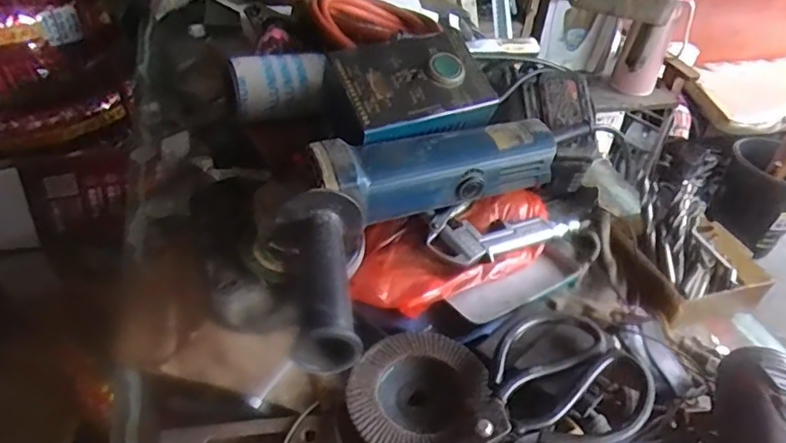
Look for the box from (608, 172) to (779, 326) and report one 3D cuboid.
[{"bbox_3d":[0.256,0.026,0.512,0.128,0.050,0.133,-9,42,-15],"label":"box"}]

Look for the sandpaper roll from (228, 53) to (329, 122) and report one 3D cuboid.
[{"bbox_3d":[-0.118,-0.145,0.602,0.106,0.051,0.052,-19,45,-24],"label":"sandpaper roll"}]

